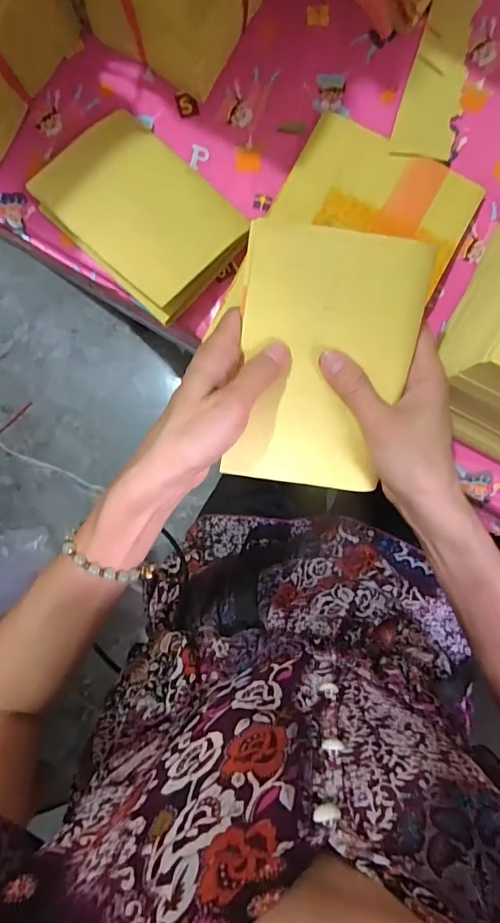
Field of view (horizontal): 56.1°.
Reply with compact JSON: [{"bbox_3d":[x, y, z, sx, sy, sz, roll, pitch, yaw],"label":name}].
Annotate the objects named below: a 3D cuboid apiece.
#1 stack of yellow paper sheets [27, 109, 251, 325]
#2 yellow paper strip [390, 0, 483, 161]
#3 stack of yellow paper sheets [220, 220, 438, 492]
[{"bbox_3d":[-0.092,-0.217,0.412,0.163,0.033,0.119,42,93,-1],"label":"stack of yellow paper sheets"},{"bbox_3d":[0.173,-0.349,0.426,0.053,0.006,0.159,17,88,-2],"label":"yellow paper strip"},{"bbox_3d":[0.046,-0.061,0.310,0.110,0.022,0.165,8,110,0],"label":"stack of yellow paper sheets"}]

